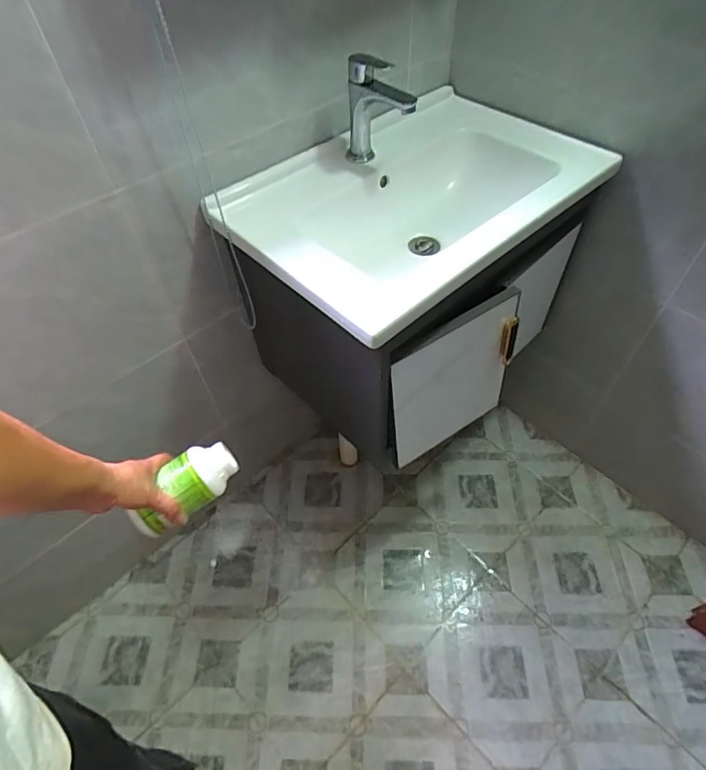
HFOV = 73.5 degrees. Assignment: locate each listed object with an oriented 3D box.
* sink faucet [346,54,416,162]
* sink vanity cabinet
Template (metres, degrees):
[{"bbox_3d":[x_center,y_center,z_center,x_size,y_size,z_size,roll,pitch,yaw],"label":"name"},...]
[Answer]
[{"bbox_3d":[0.039,-0.436,0.757,0.141,0.167,0.052,32,61,24],"label":"sink faucet"},{"bbox_3d":[0.113,-0.188,0.888,0.530,0.409,0.421,-37,59,-22],"label":"sink vanity cabinet"}]

